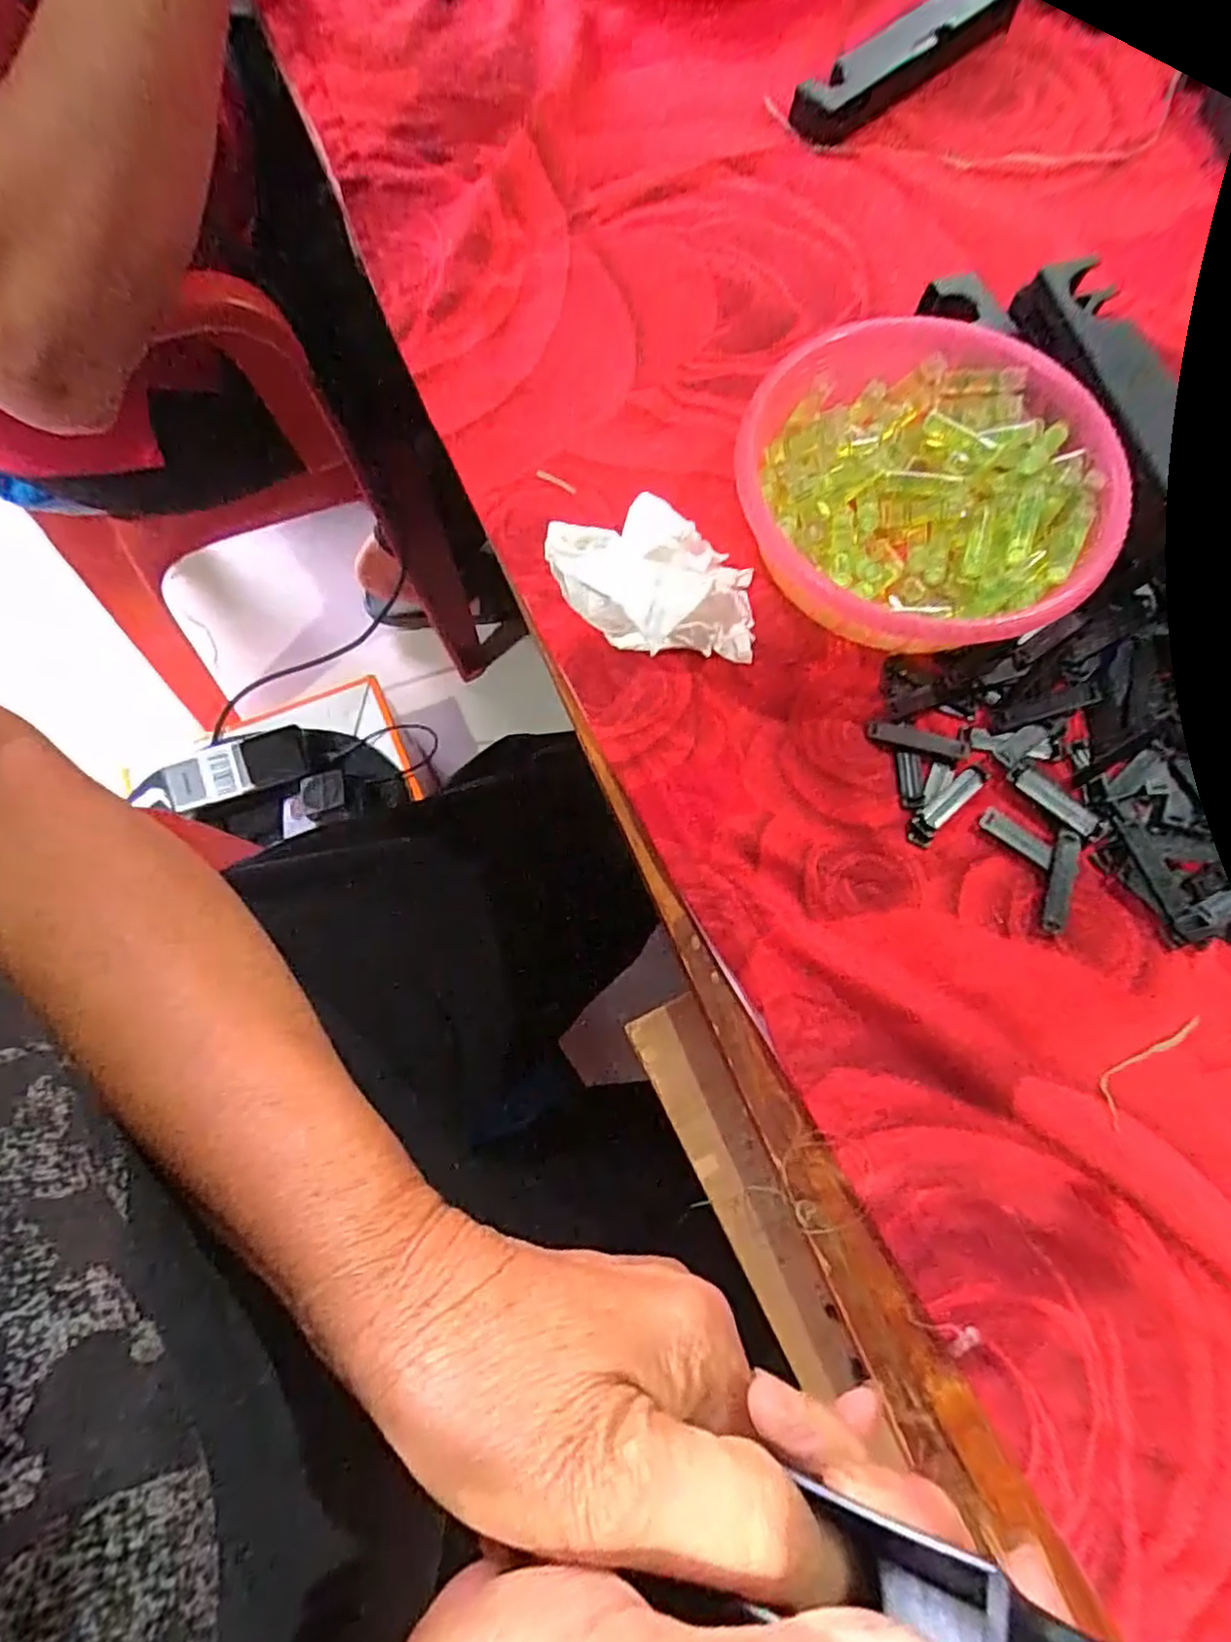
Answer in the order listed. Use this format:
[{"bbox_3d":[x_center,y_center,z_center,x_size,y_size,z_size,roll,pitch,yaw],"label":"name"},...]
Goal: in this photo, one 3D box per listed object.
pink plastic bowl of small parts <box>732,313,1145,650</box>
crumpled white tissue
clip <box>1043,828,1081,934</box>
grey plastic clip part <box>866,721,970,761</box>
[{"bbox_3d":[0.144,-0.155,0.336,0.162,0.045,0.172,0,74,1],"label":"pink plastic bowl of small parts"},{"bbox_3d":[0.023,-0.106,0.315,0.086,0.058,0.078,-32,76,-8],"label":"crumpled white tissue"},{"bbox_3d":[0.195,0.026,0.307,0.010,0.004,0.047,17,75,6],"label":"clip"},{"bbox_3d":[0.140,-0.038,0.326,0.048,0.004,0.009,13,75,5],"label":"grey plastic clip part"}]

